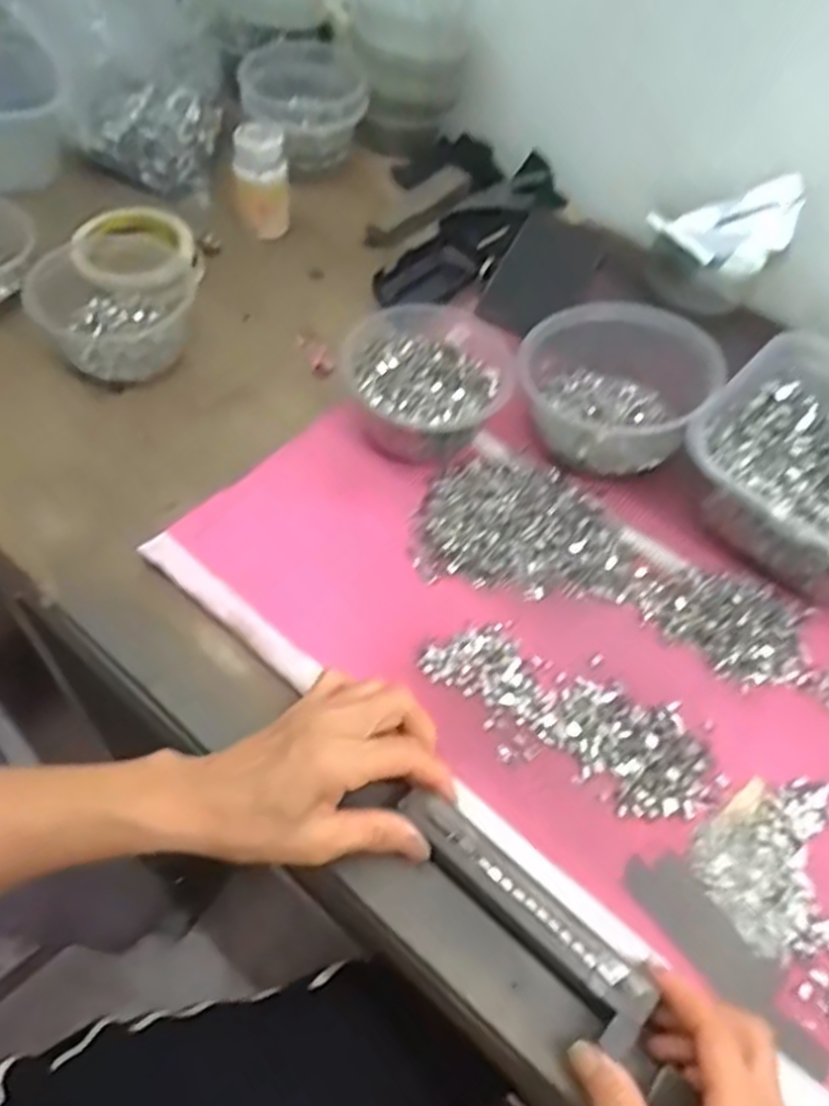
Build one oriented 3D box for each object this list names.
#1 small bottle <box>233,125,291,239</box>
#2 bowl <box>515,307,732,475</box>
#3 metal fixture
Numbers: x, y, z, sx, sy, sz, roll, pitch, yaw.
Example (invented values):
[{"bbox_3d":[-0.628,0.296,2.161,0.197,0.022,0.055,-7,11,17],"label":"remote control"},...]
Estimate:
[{"bbox_3d":[-0.131,-0.317,0.681,0.045,0.079,0.040,-5,58,-9],"label":"small bottle"},{"bbox_3d":[0.145,-0.132,0.568,0.139,0.062,0.146,3,57,-4],"label":"bowl"},{"bbox_3d":[0.051,0.173,0.389,0.146,0.014,0.032,39,67,20],"label":"metal fixture"}]

